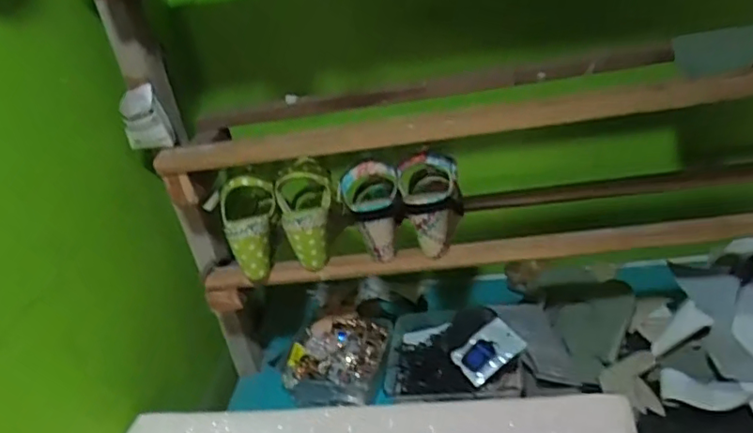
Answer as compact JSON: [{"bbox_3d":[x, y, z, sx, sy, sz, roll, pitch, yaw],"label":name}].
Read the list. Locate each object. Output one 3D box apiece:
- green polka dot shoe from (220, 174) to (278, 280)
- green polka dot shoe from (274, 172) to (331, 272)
[{"bbox_3d":[-0.179,0.017,0.808,0.077,0.141,0.065,-7,2,1],"label":"green polka dot shoe"},{"bbox_3d":[-0.094,0.004,0.812,0.078,0.128,0.069,-13,27,-6],"label":"green polka dot shoe"}]

